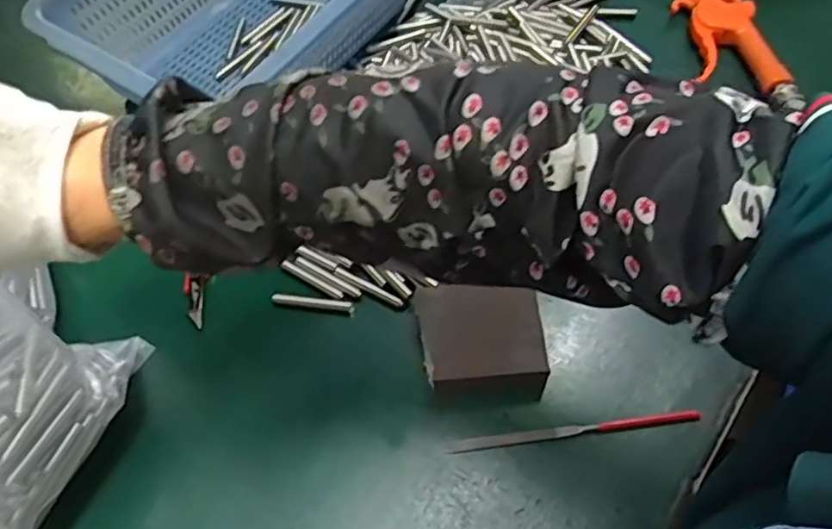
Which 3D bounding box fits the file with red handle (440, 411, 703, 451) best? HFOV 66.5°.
[{"bbox_3d":[0.099,0.104,0.397,0.153,0.009,0.007,-7,58,0],"label":"file with red handle"}]

